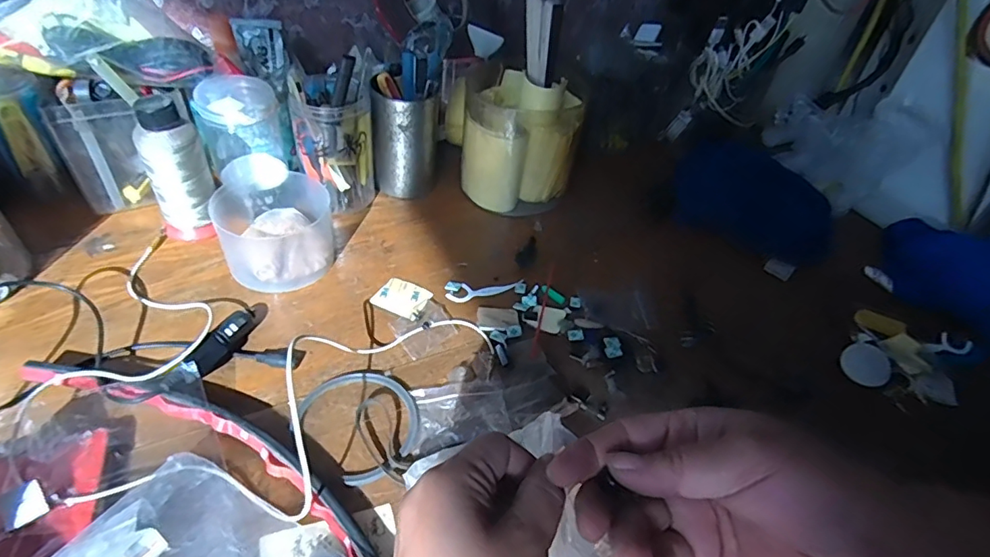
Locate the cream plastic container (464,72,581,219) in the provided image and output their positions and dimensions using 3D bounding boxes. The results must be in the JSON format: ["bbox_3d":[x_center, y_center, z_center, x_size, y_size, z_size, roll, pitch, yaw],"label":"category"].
[{"bbox_3d":[0.030,-0.148,0.568,0.116,0.123,0.107,12,43,6],"label":"cream plastic container"}]

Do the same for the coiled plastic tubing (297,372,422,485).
[{"bbox_3d":[-0.092,0.099,0.376,0.070,0.005,0.090,-29,53,-32],"label":"coiled plastic tubing"}]

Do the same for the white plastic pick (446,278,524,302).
[{"bbox_3d":[-0.010,0.008,0.484,0.071,0.005,0.019,-13,46,-20],"label":"white plastic pick"}]

